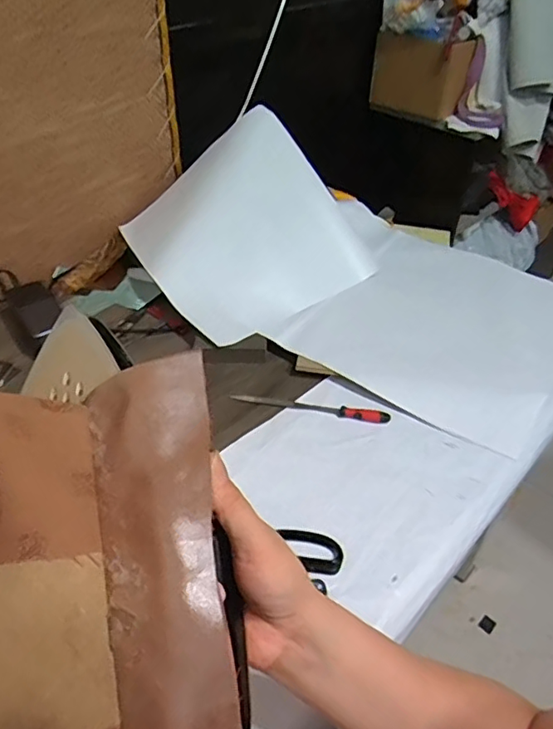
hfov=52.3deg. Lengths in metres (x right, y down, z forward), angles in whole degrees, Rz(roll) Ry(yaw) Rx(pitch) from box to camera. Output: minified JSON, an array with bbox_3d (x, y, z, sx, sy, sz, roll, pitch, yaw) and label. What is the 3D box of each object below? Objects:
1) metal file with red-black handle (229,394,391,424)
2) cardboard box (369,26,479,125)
[{"bbox_3d":[0.041,0.052,0.693,0.193,0.012,0.015,10,41,9],"label":"metal file with red-black handle"},{"bbox_3d":[0.325,-0.667,1.299,0.112,0.174,0.200,-25,47,-28],"label":"cardboard box"}]

